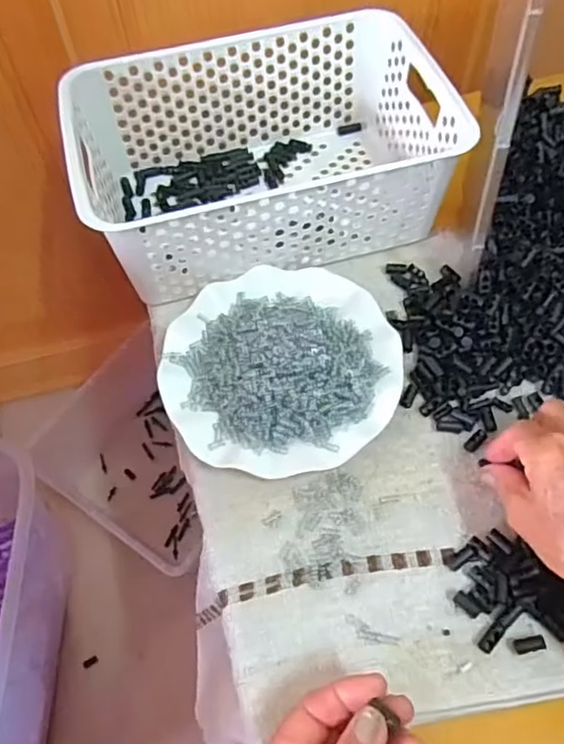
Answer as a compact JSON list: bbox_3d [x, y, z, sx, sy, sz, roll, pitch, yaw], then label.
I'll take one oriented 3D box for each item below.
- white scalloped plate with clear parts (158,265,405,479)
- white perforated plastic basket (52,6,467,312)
[{"bbox_3d":[-0.001,-0.012,0.465,0.178,0.047,0.175,-1,59,1],"label":"white scalloped plate with clear parts"},{"bbox_3d":[-0.018,-0.190,0.535,0.300,0.112,0.195,-14,60,-7],"label":"white perforated plastic basket"}]

